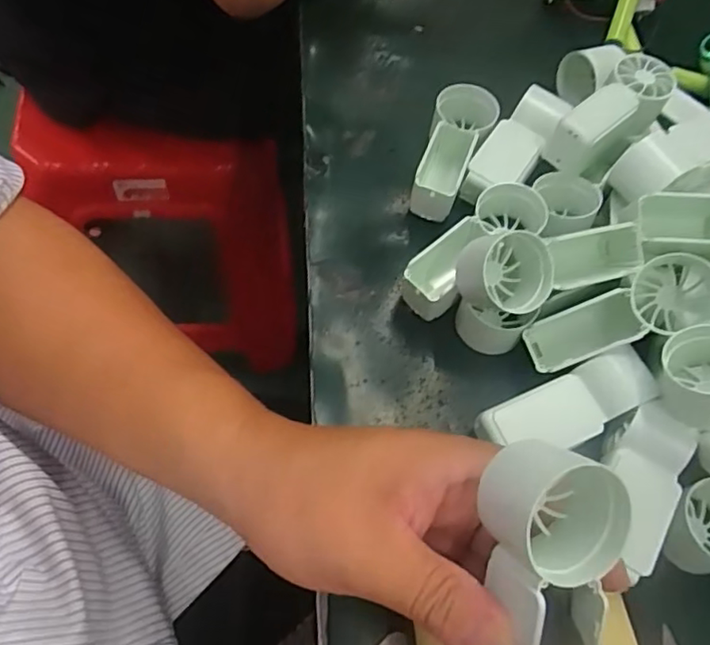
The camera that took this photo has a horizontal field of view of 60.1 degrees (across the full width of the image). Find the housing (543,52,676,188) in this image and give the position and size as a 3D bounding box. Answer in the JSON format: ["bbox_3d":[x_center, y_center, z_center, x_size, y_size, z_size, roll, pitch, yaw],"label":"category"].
[{"bbox_3d":[0.157,-0.124,0.381,0.040,0.039,0.092,40,64,13],"label":"housing"}]

